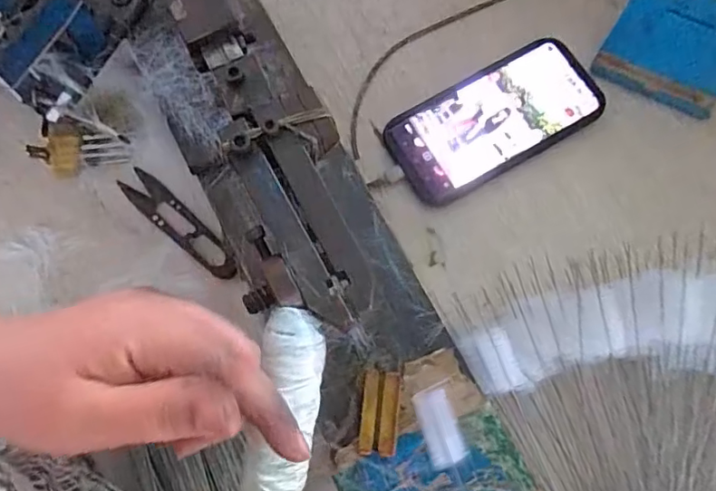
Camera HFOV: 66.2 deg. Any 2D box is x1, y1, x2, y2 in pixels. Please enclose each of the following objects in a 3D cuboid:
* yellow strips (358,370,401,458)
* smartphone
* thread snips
[{"bbox_3d":[0.013,0.103,0.336,0.022,0.012,0.048,6,76,2],"label":"yellow strips"},{"bbox_3d":[0.110,-0.101,0.436,0.171,0.009,0.080,-29,77,-7],"label":"smartphone"},{"bbox_3d":[-0.135,-0.017,0.418,0.115,0.004,0.025,40,79,10],"label":"thread snips"}]

